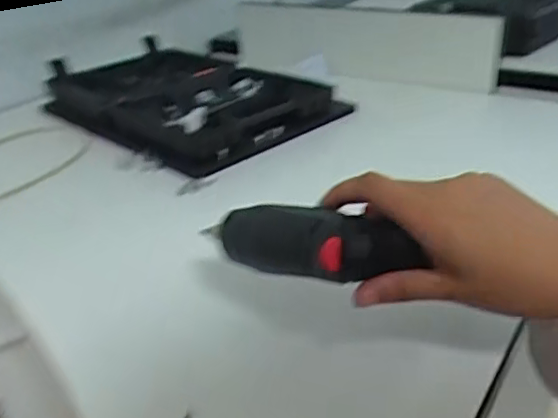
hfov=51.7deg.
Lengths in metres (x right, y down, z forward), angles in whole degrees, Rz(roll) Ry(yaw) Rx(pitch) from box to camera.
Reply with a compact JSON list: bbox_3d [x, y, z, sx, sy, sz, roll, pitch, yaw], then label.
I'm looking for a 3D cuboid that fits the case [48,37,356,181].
[{"bbox_3d":[-0.111,-0.141,0.739,0.248,0.046,0.324,-27,37,-36],"label":"case"}]

